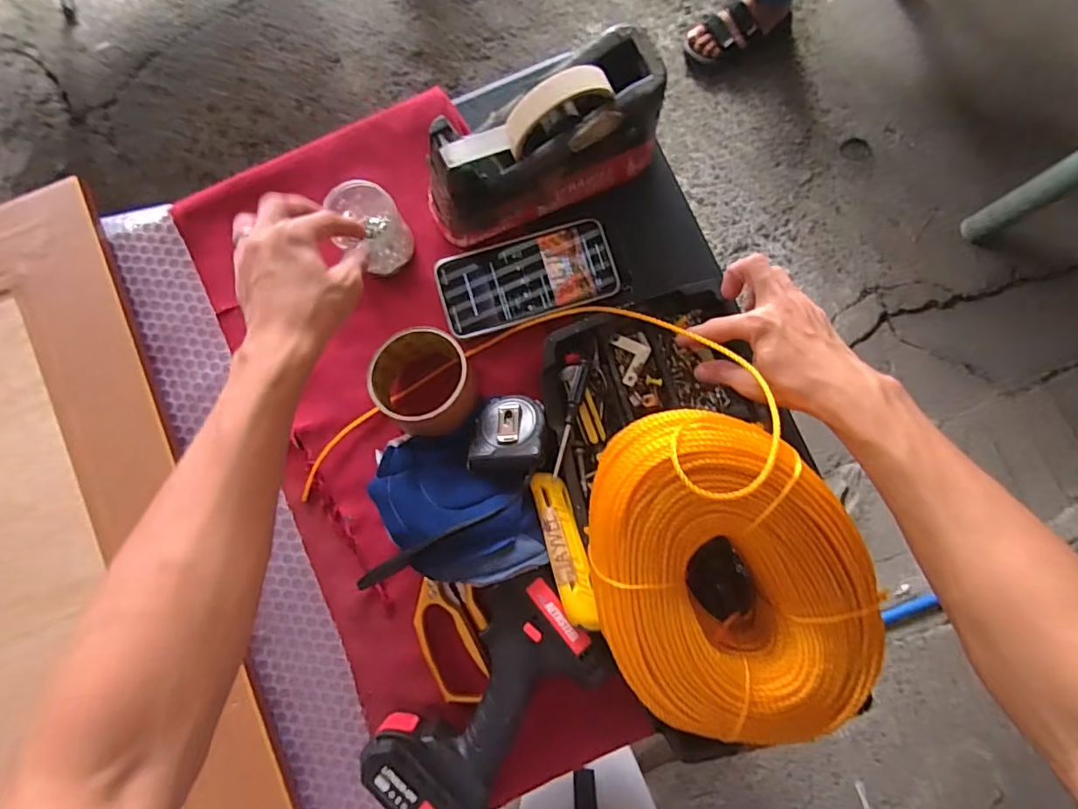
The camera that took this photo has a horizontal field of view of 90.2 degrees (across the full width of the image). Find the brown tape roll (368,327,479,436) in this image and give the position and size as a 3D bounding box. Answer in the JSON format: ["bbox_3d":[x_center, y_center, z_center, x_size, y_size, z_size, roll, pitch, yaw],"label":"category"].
[{"bbox_3d":[-0.098,-0.018,0.466,0.080,0.048,0.089,-26,84,-2],"label":"brown tape roll"}]

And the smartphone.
[{"bbox_3d":[-0.010,-0.116,0.492,0.156,0.008,0.079,-15,84,0],"label":"smartphone"}]

